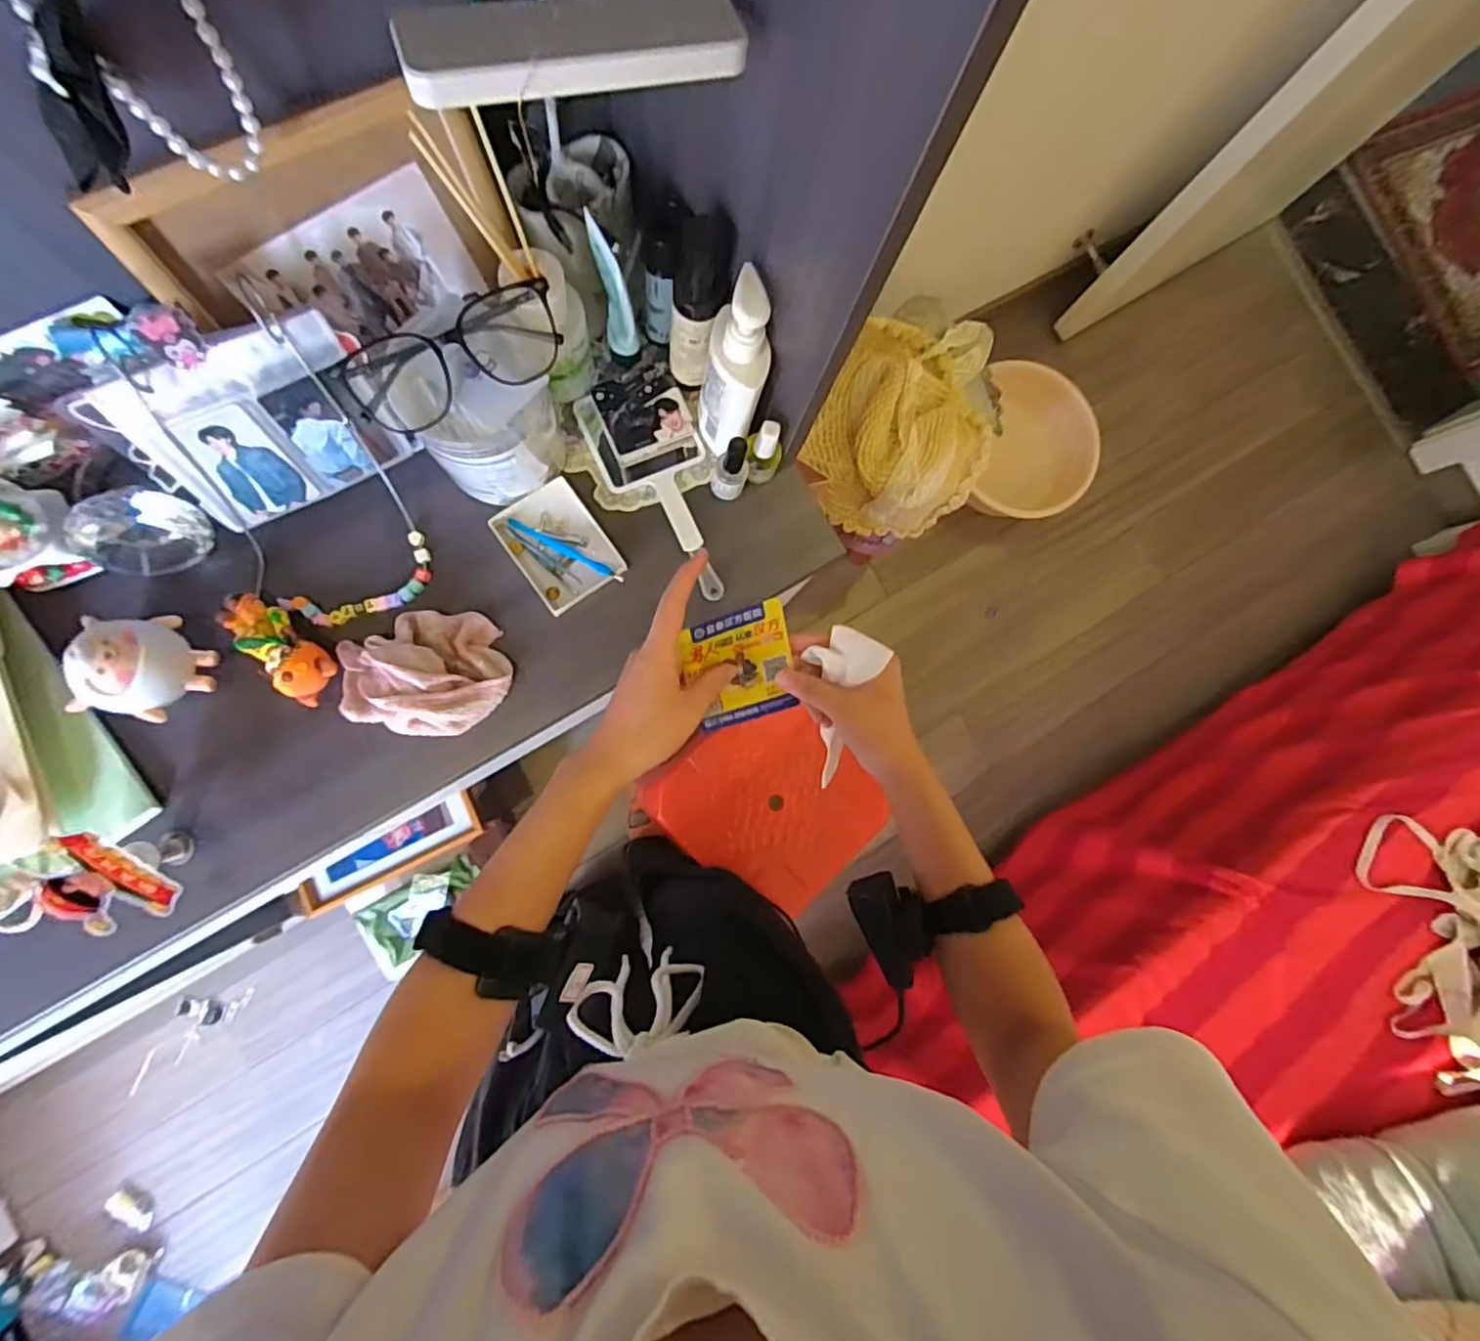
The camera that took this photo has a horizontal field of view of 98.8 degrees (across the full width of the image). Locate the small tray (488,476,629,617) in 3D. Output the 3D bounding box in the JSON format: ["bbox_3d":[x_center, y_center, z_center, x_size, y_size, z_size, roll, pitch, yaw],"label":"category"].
[{"bbox_3d":[-0.148,-0.102,0.523,0.073,0.014,0.097,-34,90,-9],"label":"small tray"}]

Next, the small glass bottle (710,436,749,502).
[{"bbox_3d":[-0.007,-0.163,0.515,0.028,0.074,0.027,1,85,-7],"label":"small glass bottle"}]

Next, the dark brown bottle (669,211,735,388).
[{"bbox_3d":[-0.033,-0.270,0.478,0.039,0.139,0.043,11,84,-6],"label":"dark brown bottle"}]

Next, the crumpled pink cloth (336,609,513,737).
[{"bbox_3d":[-0.248,0.002,0.486,0.130,0.036,0.101,4,85,-7],"label":"crumpled pink cloth"}]

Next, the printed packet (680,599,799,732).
[{"bbox_3d":[0.002,0.000,0.435,0.069,0.007,0.082,-15,118,-9],"label":"printed packet"}]

